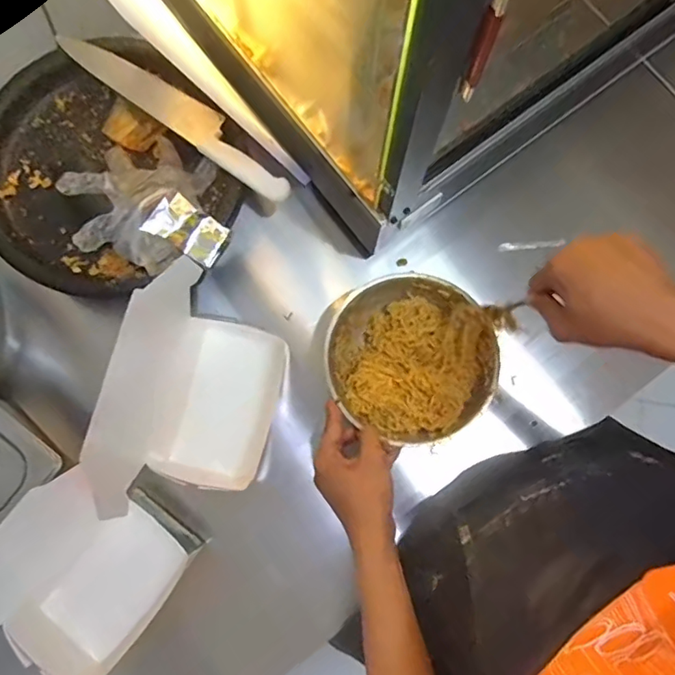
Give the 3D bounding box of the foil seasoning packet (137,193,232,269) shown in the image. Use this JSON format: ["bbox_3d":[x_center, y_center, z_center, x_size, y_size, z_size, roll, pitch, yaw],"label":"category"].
[{"bbox_3d":[-0.172,-0.126,0.600,0.083,0.014,0.053,31,81,-24],"label":"foil seasoning packet"}]

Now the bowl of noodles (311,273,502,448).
[{"bbox_3d":[0.080,0.021,0.605,0.182,0.075,0.198,0,80,0],"label":"bowl of noodles"}]

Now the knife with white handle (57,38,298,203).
[{"bbox_3d":[-0.188,-0.271,0.625,0.335,0.019,0.046,37,82,6],"label":"knife with white handle"}]

